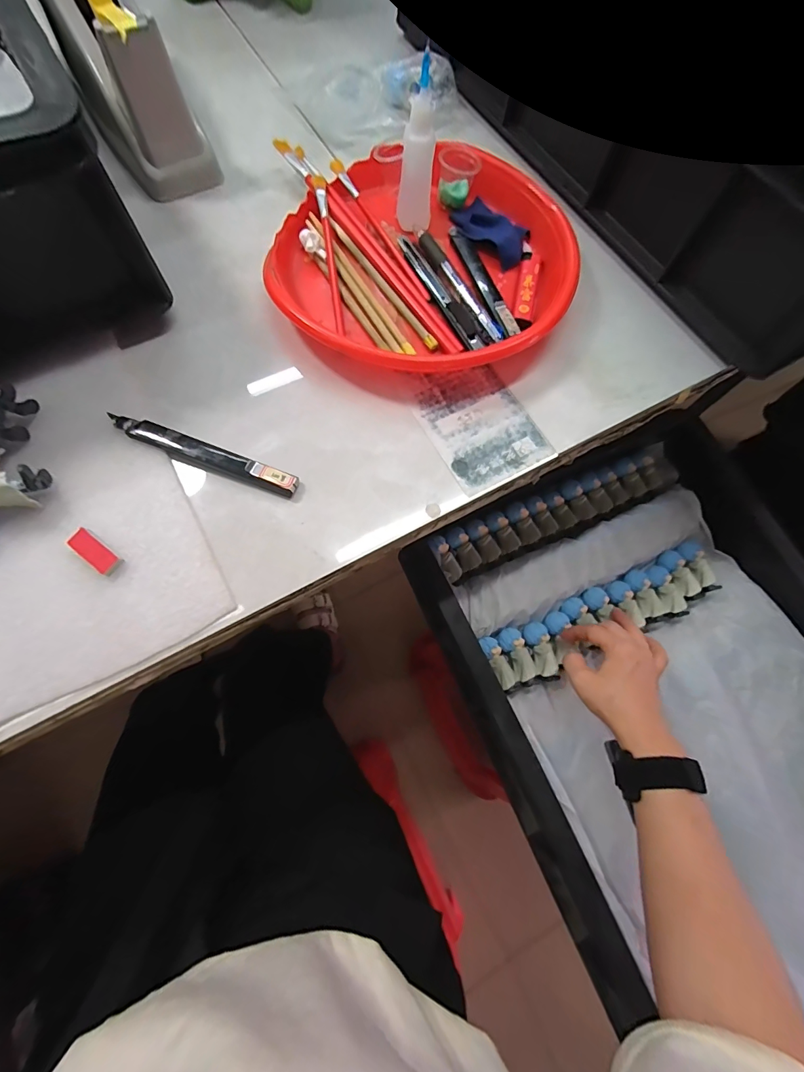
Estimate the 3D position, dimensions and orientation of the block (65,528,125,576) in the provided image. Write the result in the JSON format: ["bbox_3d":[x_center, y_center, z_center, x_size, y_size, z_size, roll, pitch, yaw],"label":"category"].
[{"bbox_3d":[-0.192,0.010,0.257,0.038,0.005,0.015,36,72,8],"label":"block"}]

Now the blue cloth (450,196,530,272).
[{"bbox_3d":[0.082,-0.279,0.371,0.050,0.018,0.081,-41,79,-16],"label":"blue cloth"}]

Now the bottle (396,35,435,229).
[{"bbox_3d":[0.011,-0.303,0.327,0.028,0.095,0.034,4,71,-3],"label":"bottle"}]

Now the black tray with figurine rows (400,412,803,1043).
[{"bbox_3d":[0.311,0.170,0.431,0.451,0.075,0.573,-22,73,-10],"label":"black tray with figurine rows"}]

